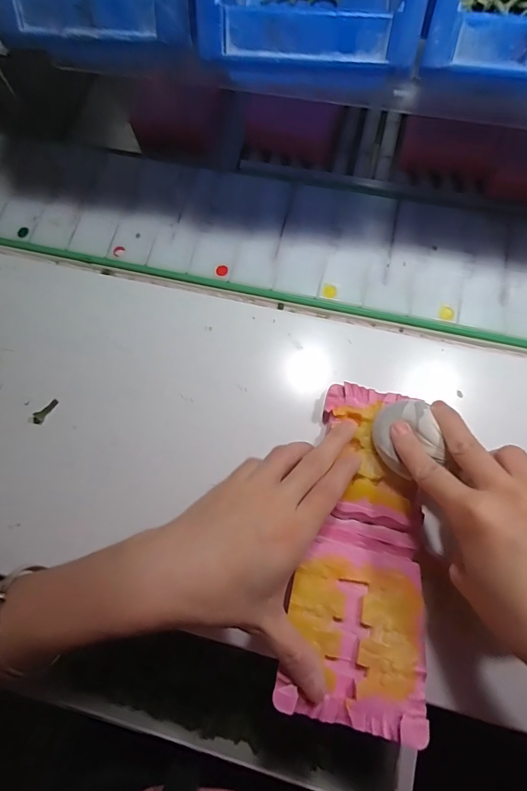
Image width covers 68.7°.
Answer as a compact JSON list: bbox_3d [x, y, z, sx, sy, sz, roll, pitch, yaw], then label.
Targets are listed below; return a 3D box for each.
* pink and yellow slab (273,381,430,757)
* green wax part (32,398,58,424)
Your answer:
[{"bbox_3d":[0.064,0.090,0.257,0.080,0.030,0.203,8,63,5],"label":"pink and yellow slab"},{"bbox_3d":[-0.178,0.013,0.313,0.026,0.010,0.005,-45,74,1],"label":"green wax part"}]

